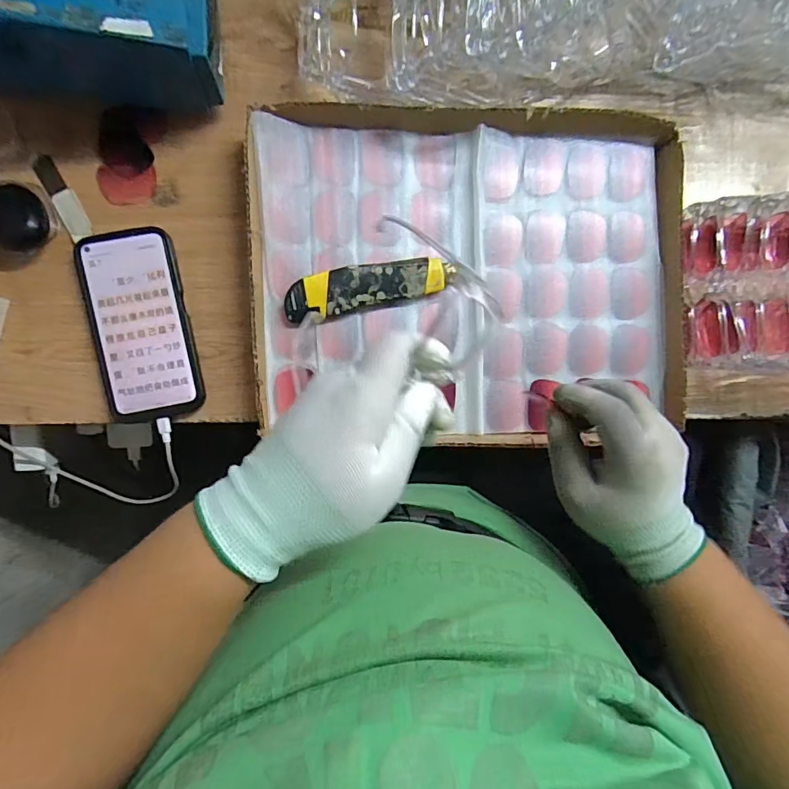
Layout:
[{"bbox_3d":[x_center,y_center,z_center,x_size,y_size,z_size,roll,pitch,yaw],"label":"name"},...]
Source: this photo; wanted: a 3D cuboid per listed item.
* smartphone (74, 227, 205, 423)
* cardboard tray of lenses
[{"bbox_3d":[-0.224,-0.061,0.418,0.081,0.013,0.164,-11,94,-4],"label":"smartphone"},{"bbox_3d":[0.068,-0.105,0.424,0.377,0.037,0.285,1,90,-4],"label":"cardboard tray of lenses"}]

